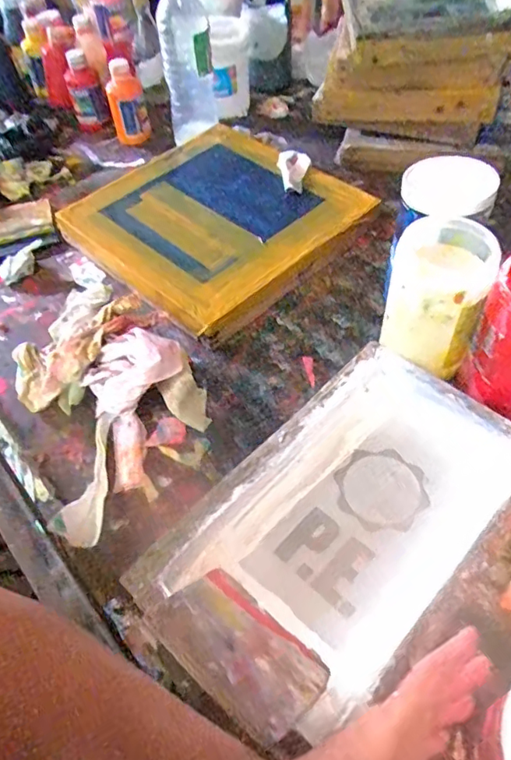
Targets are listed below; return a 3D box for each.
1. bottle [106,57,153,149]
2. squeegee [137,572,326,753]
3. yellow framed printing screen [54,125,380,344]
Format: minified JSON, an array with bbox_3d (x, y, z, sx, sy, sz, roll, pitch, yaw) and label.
[{"bbox_3d":[-0.227,-0.489,0.964,0.065,0.132,0.056,-14,52,-7],"label":"bottle"},{"bbox_3d":[-0.012,0.199,0.408,0.125,0.009,0.096,31,20,24],"label":"squeegee"},{"bbox_3d":[-0.051,-0.246,0.784,0.352,0.059,0.374,35,62,28],"label":"yellow framed printing screen"}]

